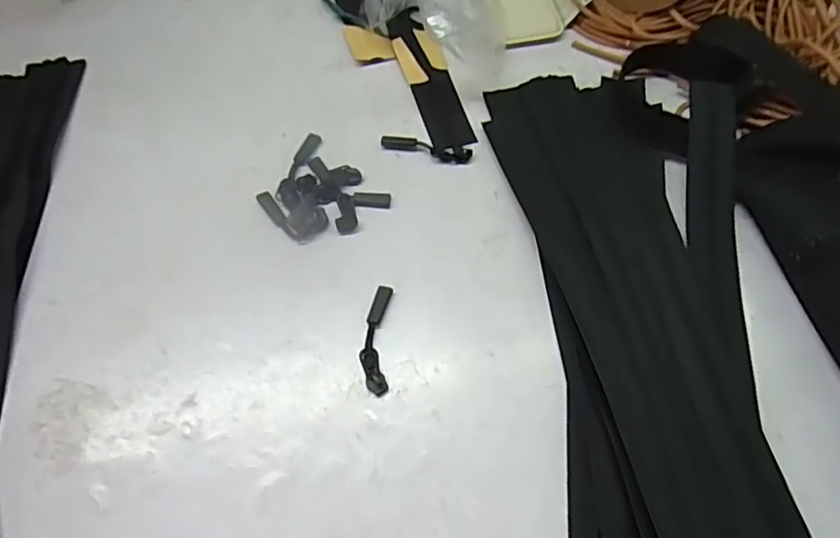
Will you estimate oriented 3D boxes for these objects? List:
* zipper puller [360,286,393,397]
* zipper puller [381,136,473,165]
[{"bbox_3d":[-0.025,0.039,0.333,0.015,0.006,0.063,2,66,-1],"label":"zipper puller"},{"bbox_3d":[0.004,-0.080,0.390,0.060,0.006,0.011,13,66,4],"label":"zipper puller"}]

